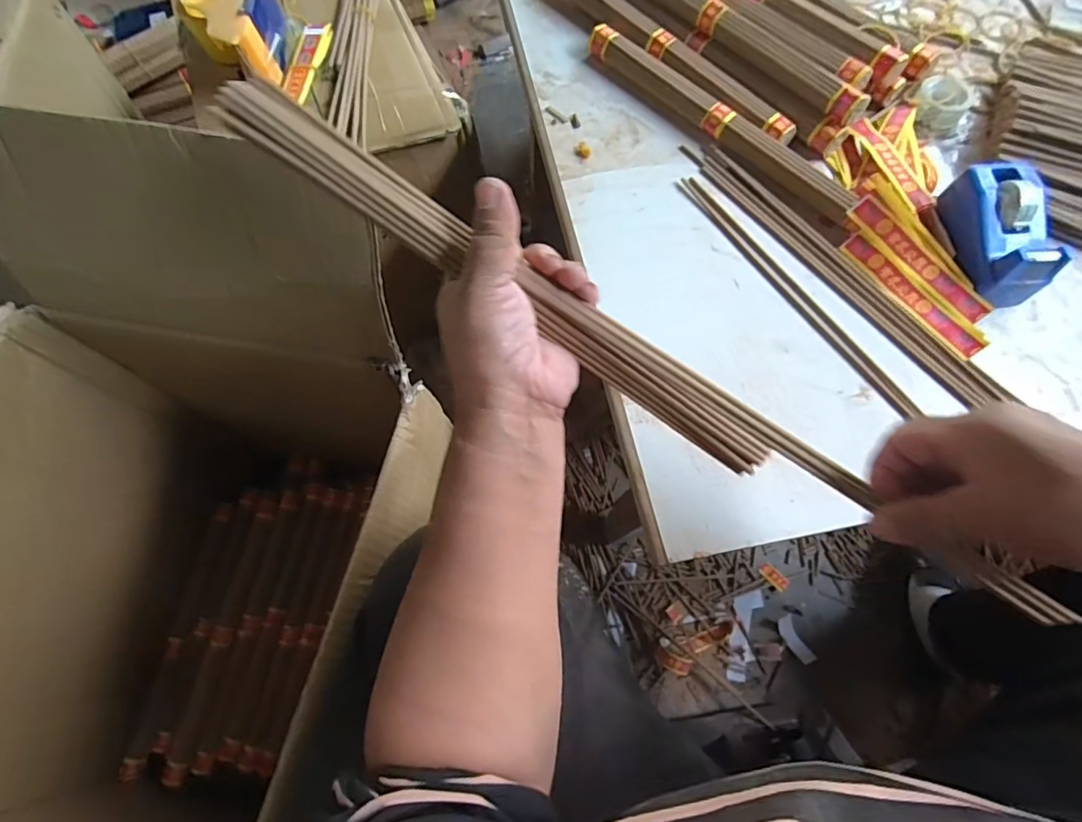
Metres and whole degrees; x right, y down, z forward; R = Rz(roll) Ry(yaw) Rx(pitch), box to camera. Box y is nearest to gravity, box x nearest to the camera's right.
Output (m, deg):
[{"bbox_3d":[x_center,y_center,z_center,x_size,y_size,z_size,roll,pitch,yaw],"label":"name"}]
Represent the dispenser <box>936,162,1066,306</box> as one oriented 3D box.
[{"bbox_3d":[0.354,-0.136,0.406,0.056,0.052,0.105,-5,68,-1],"label":"dispenser"}]

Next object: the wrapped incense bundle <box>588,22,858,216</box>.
[{"bbox_3d":[0.157,-0.265,0.475,0.030,0.024,0.288,-41,74,-14],"label":"wrapped incense bundle"}]

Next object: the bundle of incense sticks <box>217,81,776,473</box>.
[{"bbox_3d":[-0.015,-0.064,0.266,0.311,0.026,0.026,34,72,-4],"label":"bundle of incense sticks"}]

